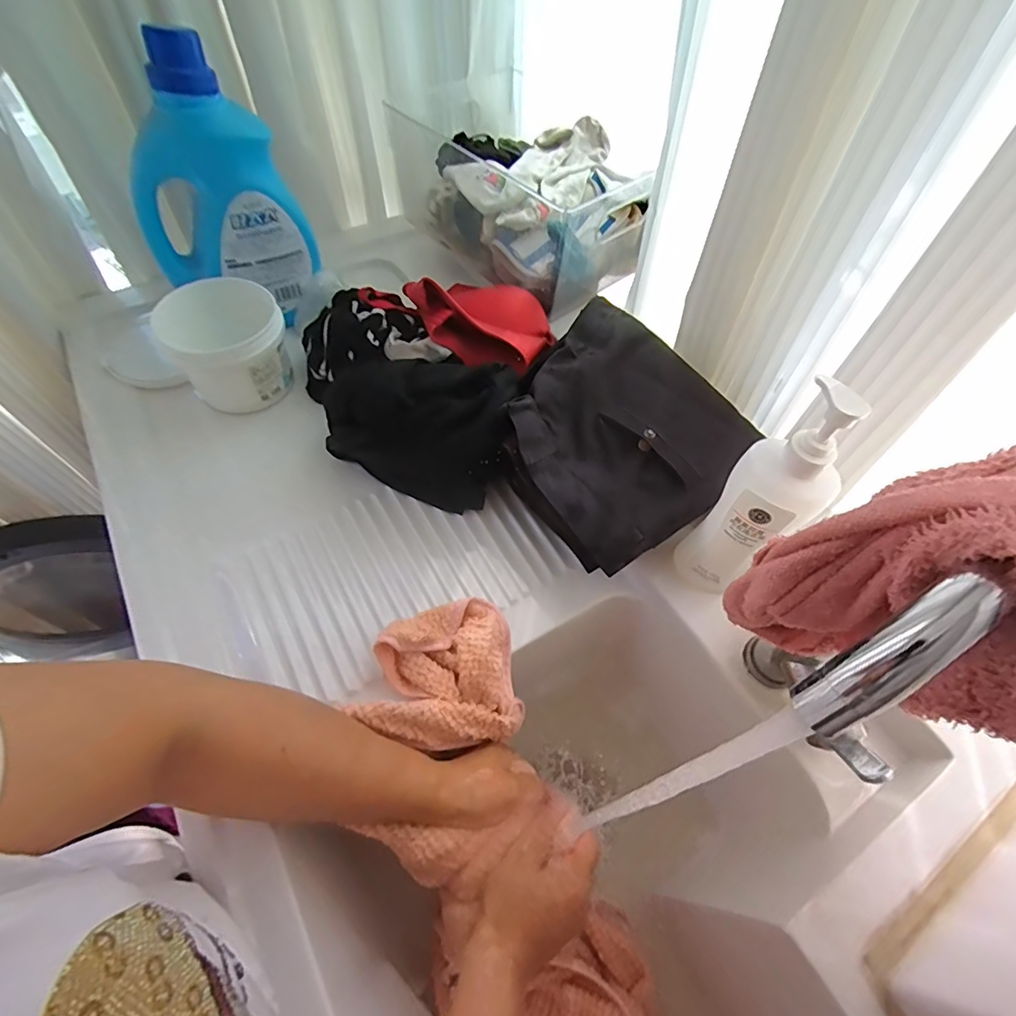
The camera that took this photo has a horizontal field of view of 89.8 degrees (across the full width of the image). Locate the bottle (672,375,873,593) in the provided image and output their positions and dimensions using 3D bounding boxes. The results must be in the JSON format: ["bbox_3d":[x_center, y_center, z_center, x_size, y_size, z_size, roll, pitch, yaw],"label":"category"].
[{"bbox_3d":[0.200,-0.002,0.411,0.061,0.216,0.052,40,65,21],"label":"bottle"}]

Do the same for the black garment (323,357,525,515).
[{"bbox_3d":[-0.091,-0.078,0.530,0.206,0.114,0.119,-4,58,-4],"label":"black garment"}]

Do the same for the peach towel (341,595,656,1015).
[{"bbox_3d":[0.008,0.319,0.421,0.154,0.118,0.476,-23,82,-16],"label":"peach towel"}]

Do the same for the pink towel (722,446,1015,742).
[{"bbox_3d":[0.179,0.049,0.223,0.086,0.157,0.100,-6,58,-6],"label":"pink towel"}]

